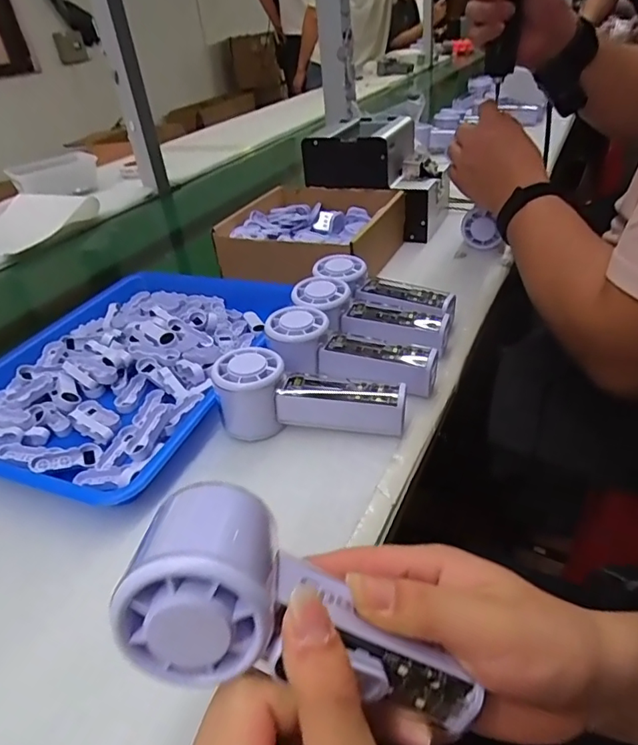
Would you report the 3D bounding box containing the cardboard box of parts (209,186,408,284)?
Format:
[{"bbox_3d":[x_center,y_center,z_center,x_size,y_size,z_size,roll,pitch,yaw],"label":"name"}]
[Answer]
[{"bbox_3d":[-0.008,-0.186,0.685,0.196,0.063,0.189,11,39,24],"label":"cardboard box of parts"}]

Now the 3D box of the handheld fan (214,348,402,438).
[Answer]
[{"bbox_3d":[-0.010,0.025,0.407,0.148,0.059,0.051,7,37,20],"label":"handheld fan"}]

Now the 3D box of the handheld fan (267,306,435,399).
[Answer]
[{"bbox_3d":[0.025,-0.015,0.455,0.151,0.044,0.059,17,40,12],"label":"handheld fan"}]

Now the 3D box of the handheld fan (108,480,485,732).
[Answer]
[{"bbox_3d":[-0.001,0.098,0.212,0.152,0.046,0.066,30,34,-13],"label":"handheld fan"}]

